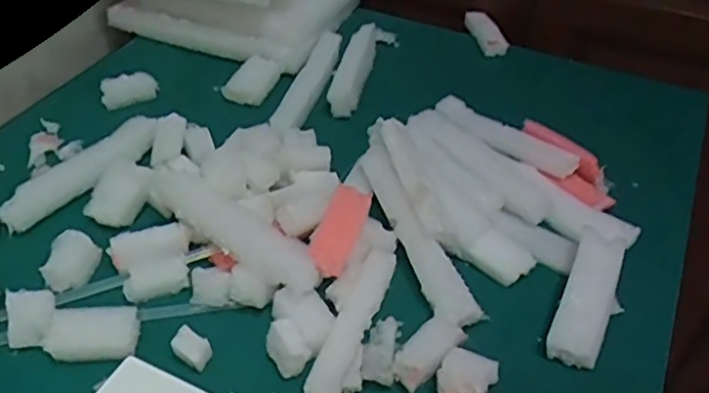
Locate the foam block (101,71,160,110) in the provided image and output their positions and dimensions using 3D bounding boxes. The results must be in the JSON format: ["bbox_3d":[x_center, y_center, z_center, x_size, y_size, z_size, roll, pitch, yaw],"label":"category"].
[{"bbox_3d":[-0.213,-0.102,0.637,0.051,0.020,0.026,-11,44,-16],"label":"foam block"}]

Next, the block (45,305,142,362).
[{"bbox_3d":[-0.170,0.089,0.437,0.054,0.017,0.031,-1,42,-5],"label":"block"}]

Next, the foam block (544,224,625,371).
[{"bbox_3d":[0.167,0.071,0.473,0.038,0.034,0.104,19,44,17],"label":"foam block"}]

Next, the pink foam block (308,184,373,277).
[{"bbox_3d":[-0.011,0.023,0.493,0.030,0.019,0.077,15,62,11],"label":"pink foam block"}]

